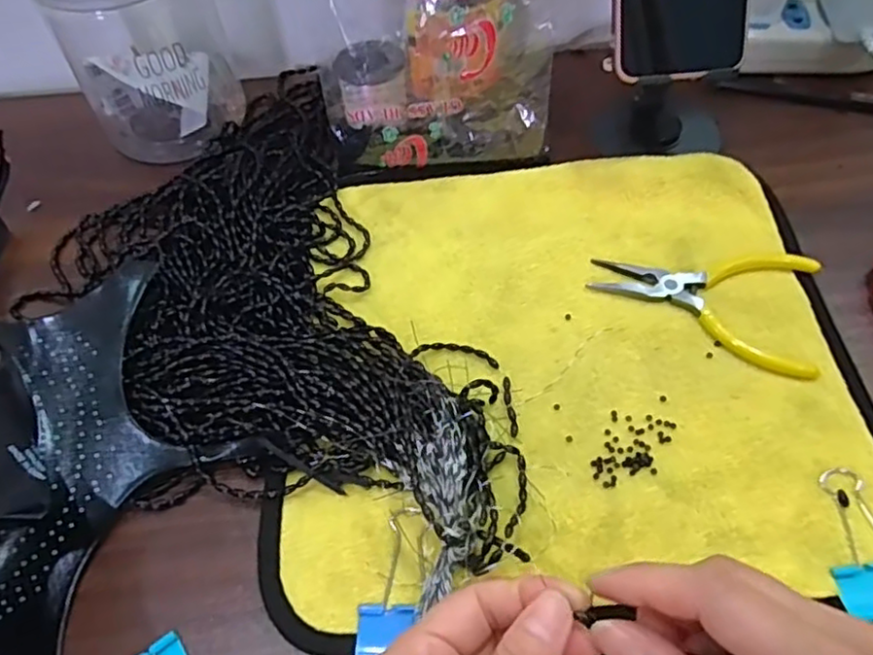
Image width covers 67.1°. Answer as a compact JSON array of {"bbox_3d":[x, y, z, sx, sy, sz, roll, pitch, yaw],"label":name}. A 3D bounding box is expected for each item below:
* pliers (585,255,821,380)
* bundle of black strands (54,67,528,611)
[{"bbox_3d":[0.147,-0.023,0.356,0.115,0.006,0.073,20,60,16],"label":"pliers"},{"bbox_3d":[-0.093,-0.016,0.353,0.172,0.028,0.348,-25,59,-13],"label":"bundle of black strands"}]

